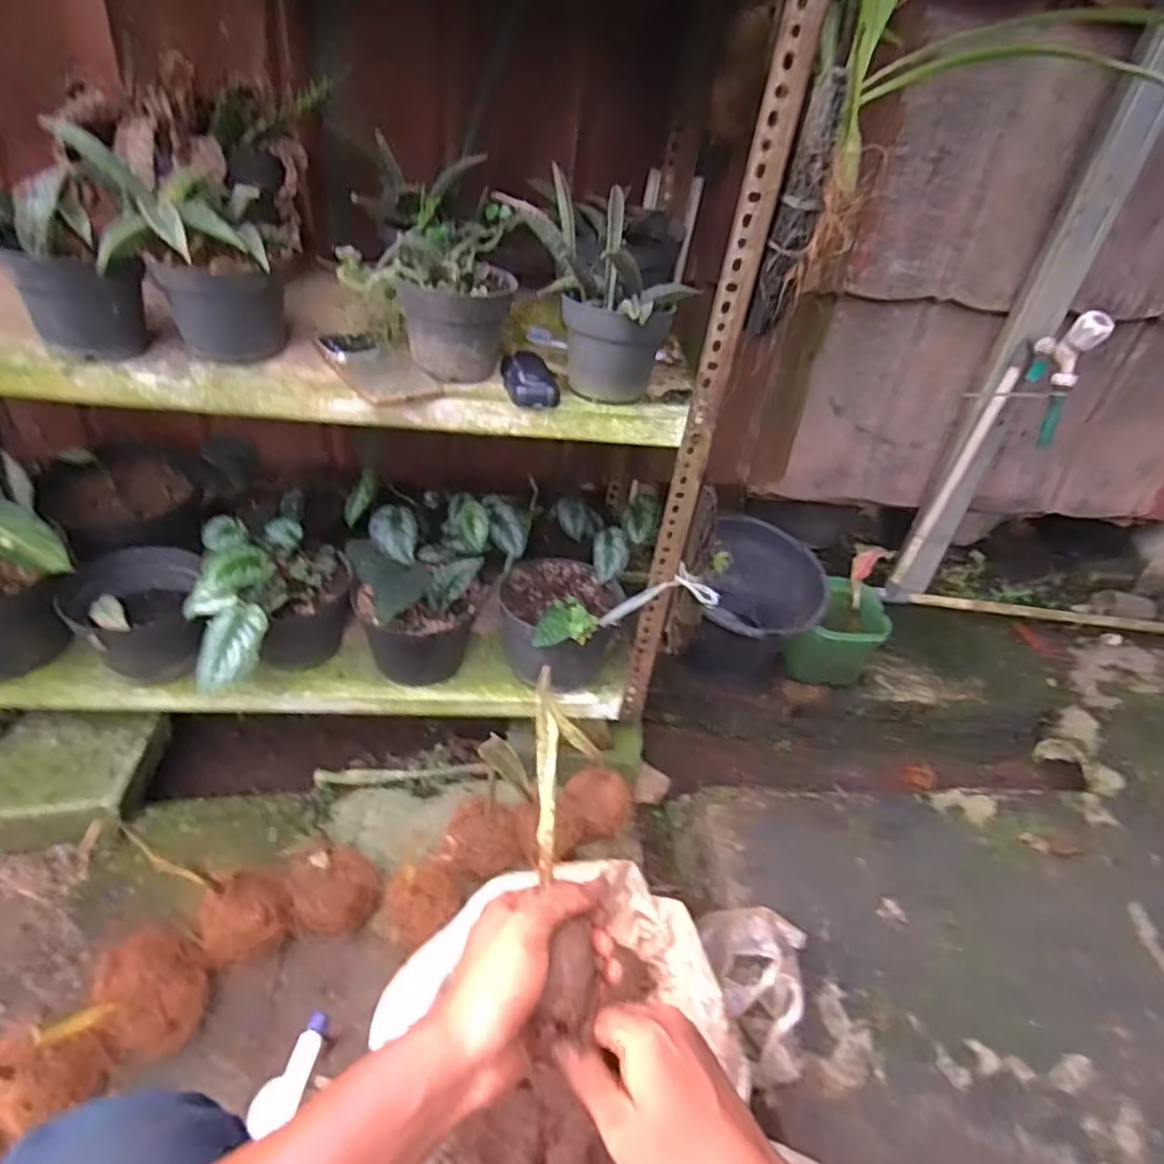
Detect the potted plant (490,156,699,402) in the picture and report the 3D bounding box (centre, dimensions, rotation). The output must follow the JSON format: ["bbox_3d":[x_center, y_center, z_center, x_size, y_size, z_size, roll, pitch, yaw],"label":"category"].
[{"bbox_3d":[0.013,-0.300,0.736,0.131,0.164,0.200,-29,51,-36],"label":"potted plant"}]

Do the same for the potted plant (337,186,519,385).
[{"bbox_3d":[-0.160,-0.305,0.739,0.170,0.134,0.145,-1,40,-9],"label":"potted plant"}]

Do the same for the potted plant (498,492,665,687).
[{"bbox_3d":[-0.028,0.030,1.021,0.173,0.187,0.276,18,40,13],"label":"potted plant"}]

